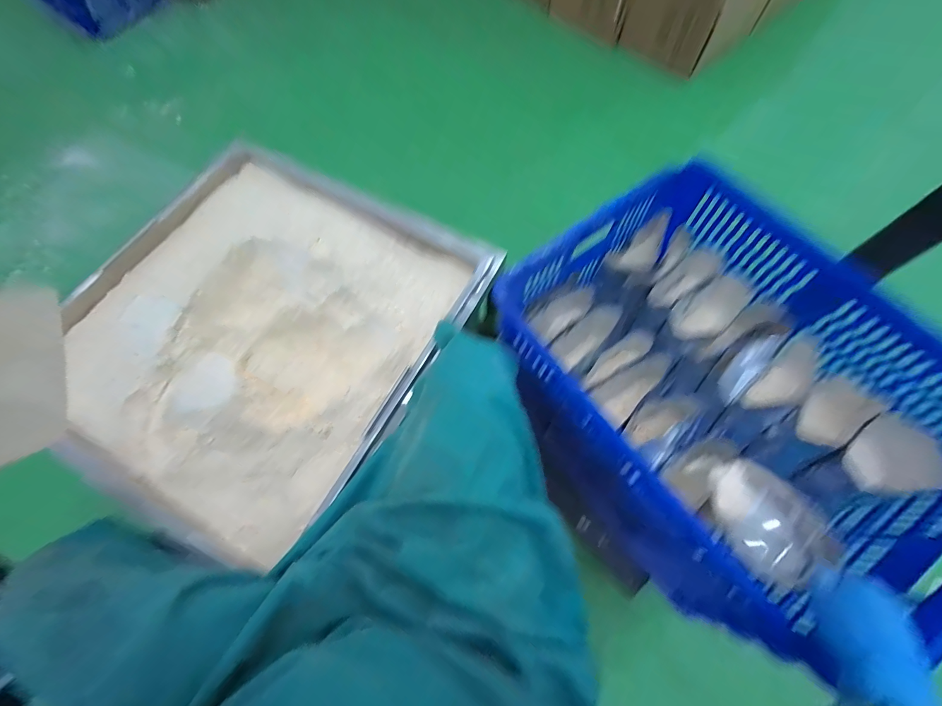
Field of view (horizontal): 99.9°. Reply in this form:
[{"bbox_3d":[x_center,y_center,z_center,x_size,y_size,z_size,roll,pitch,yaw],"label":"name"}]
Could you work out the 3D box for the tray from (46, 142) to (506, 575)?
[{"bbox_3d":[-0.383,-0.043,0.716,0.654,0.114,0.634,25,75,14],"label":"tray"}]

